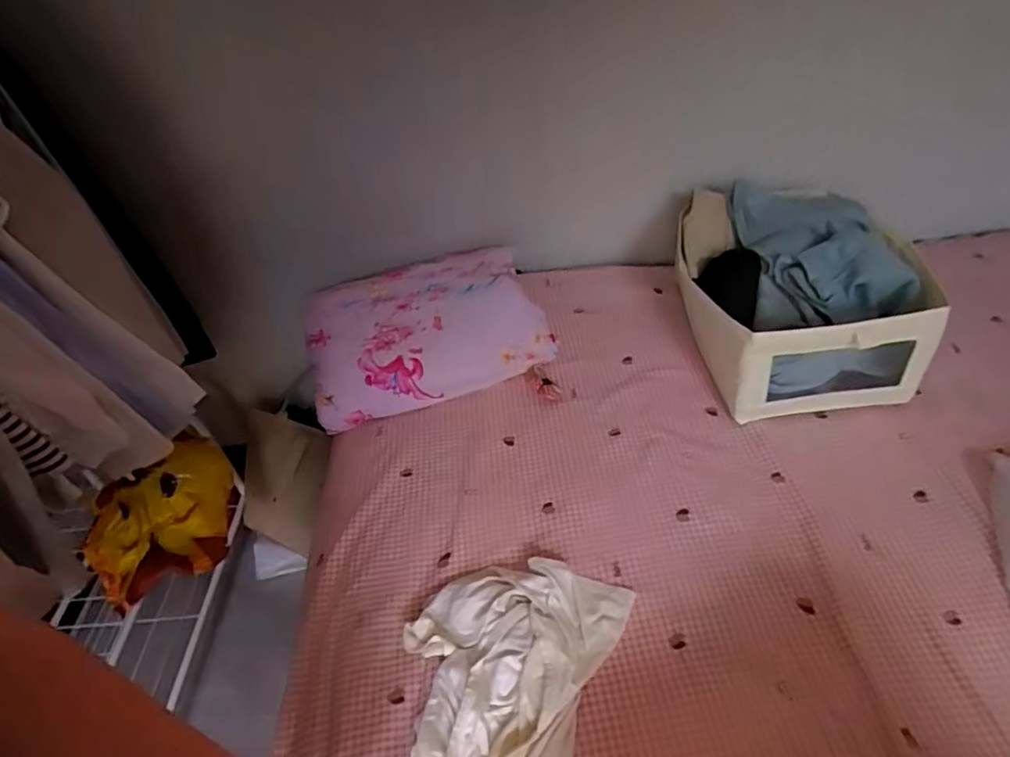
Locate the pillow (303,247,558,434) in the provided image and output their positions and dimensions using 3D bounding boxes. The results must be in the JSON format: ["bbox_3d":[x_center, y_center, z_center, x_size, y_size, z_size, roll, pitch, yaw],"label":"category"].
[{"bbox_3d":[-0.150,-0.099,0.980,0.387,0.109,0.297,-18,46,-13],"label":"pillow"}]

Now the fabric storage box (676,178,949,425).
[{"bbox_3d":[0.465,-0.140,0.925,0.330,0.177,0.388,-5,45,0],"label":"fabric storage box"}]

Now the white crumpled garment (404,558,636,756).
[{"bbox_3d":[-0.010,0.315,0.615,0.205,0.033,0.282,18,49,21],"label":"white crumpled garment"}]

